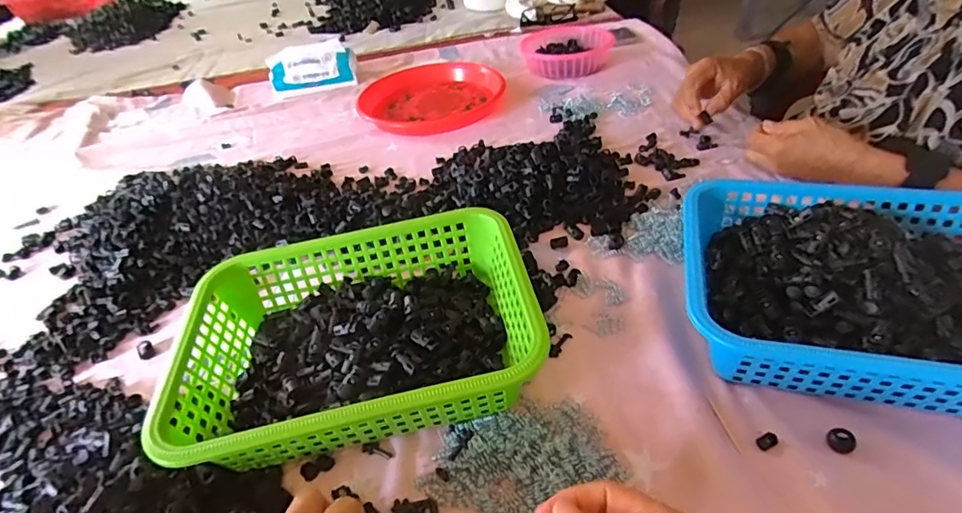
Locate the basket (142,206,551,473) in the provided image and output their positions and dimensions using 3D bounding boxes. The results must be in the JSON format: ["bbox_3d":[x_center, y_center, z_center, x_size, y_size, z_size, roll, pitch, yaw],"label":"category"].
[{"bbox_3d":[-0.105,0.059,0.454,0.289,0.063,0.198,-12,42,-4],"label":"basket"}]

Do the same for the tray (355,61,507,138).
[{"bbox_3d":[-0.095,-0.288,0.899,0.218,0.038,0.215,-4,42,4],"label":"tray"}]

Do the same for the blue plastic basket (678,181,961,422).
[{"bbox_3d":[0.325,0.025,0.428,0.291,0.073,0.209,7,44,16],"label":"blue plastic basket"}]

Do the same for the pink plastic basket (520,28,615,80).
[{"bbox_3d":[0.160,-0.397,0.978,0.163,0.041,0.170,-4,42,4],"label":"pink plastic basket"}]

